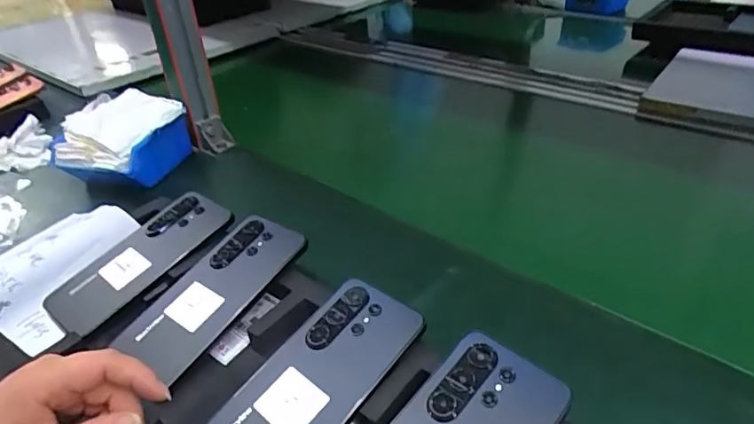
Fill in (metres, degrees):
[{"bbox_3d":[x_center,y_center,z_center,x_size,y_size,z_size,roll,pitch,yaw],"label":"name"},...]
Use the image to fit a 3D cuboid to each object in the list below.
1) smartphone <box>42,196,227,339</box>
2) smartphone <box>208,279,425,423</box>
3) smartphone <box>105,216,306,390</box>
[{"bbox_3d":[-0.220,0.040,0.473,0.091,0.012,0.168,28,57,33],"label":"smartphone"},{"bbox_3d":[-0.045,0.115,0.340,0.076,0.011,0.167,26,56,32],"label":"smartphone"},{"bbox_3d":[-0.136,0.064,0.425,0.073,0.012,0.153,25,57,31],"label":"smartphone"}]

